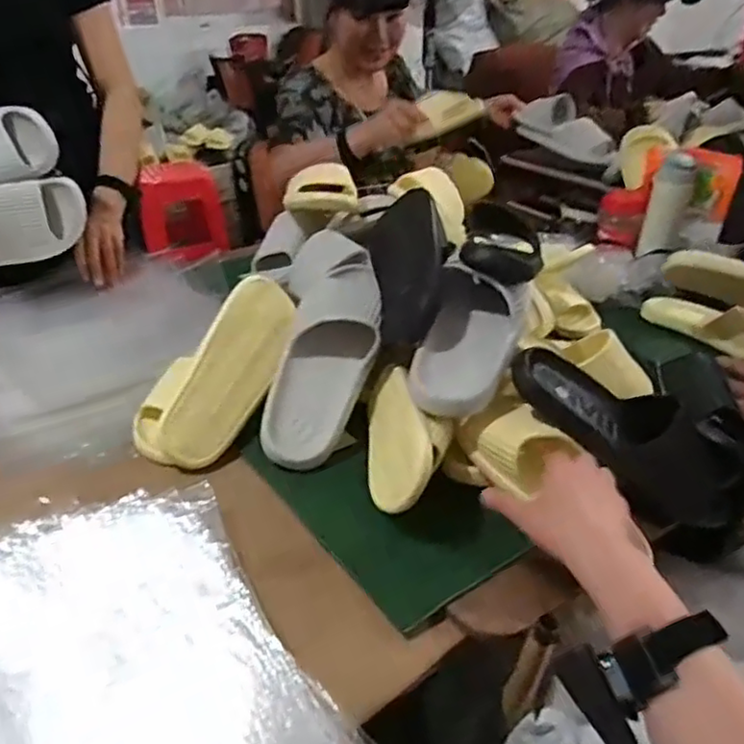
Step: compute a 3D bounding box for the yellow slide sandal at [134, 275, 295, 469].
[{"bbox_3d":[-0.183,-0.001,0.781,0.125,0.077,0.266,18,63,27],"label":"yellow slide sandal"}]

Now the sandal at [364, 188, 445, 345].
[{"bbox_3d":[0.051,-0.128,0.775,0.059,0.115,0.279,26,36,-23],"label":"sandal"}]

